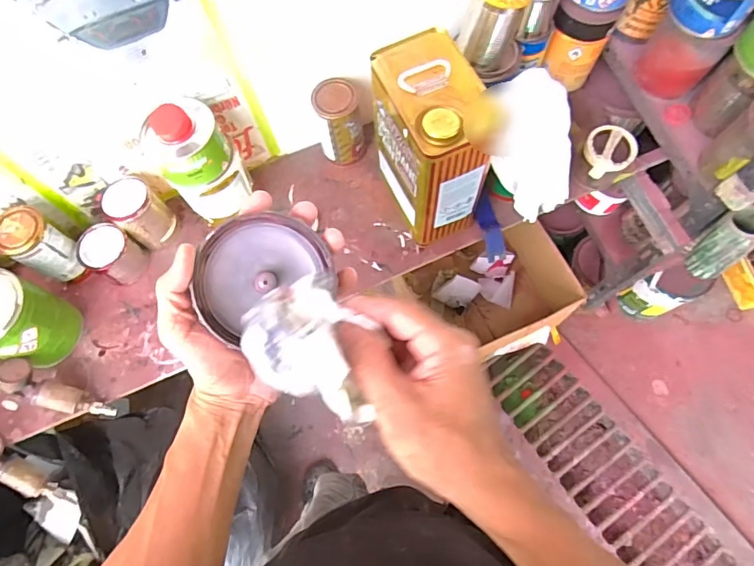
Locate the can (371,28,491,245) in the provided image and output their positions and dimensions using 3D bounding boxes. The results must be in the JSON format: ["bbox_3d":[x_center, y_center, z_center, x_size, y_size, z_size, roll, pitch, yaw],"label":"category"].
[{"bbox_3d":[0.072,-0.184,0.662,0.120,0.233,0.169,-15,70,-4],"label":"can"}]

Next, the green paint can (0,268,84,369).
[{"bbox_3d":[-0.506,0.053,0.667,0.099,0.124,0.103,-1,69,2],"label":"green paint can"}]

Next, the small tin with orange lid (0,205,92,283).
[{"bbox_3d":[-0.486,-0.049,0.707,0.070,0.130,0.066,-1,69,2],"label":"small tin with orange lid"}]

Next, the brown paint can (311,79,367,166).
[{"bbox_3d":[-0.058,-0.249,0.756,0.068,0.128,0.067,-1,69,2],"label":"brown paint can"}]

